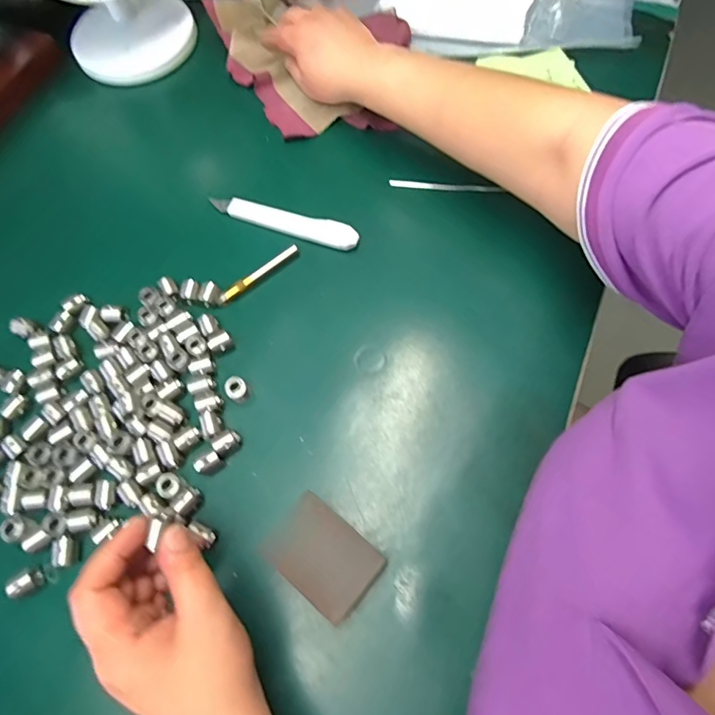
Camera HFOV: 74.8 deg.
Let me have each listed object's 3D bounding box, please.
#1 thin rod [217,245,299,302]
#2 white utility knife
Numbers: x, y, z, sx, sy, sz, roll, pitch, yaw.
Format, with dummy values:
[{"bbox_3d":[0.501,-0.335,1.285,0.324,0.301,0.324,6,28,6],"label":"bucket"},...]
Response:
[{"bbox_3d":[-0.084,-0.073,0.400,0.079,0.005,0.009,-41,73,-15],"label":"thin rod"},{"bbox_3d":[-0.069,-0.124,0.417,0.143,0.007,0.023,16,69,7],"label":"white utility knife"}]

